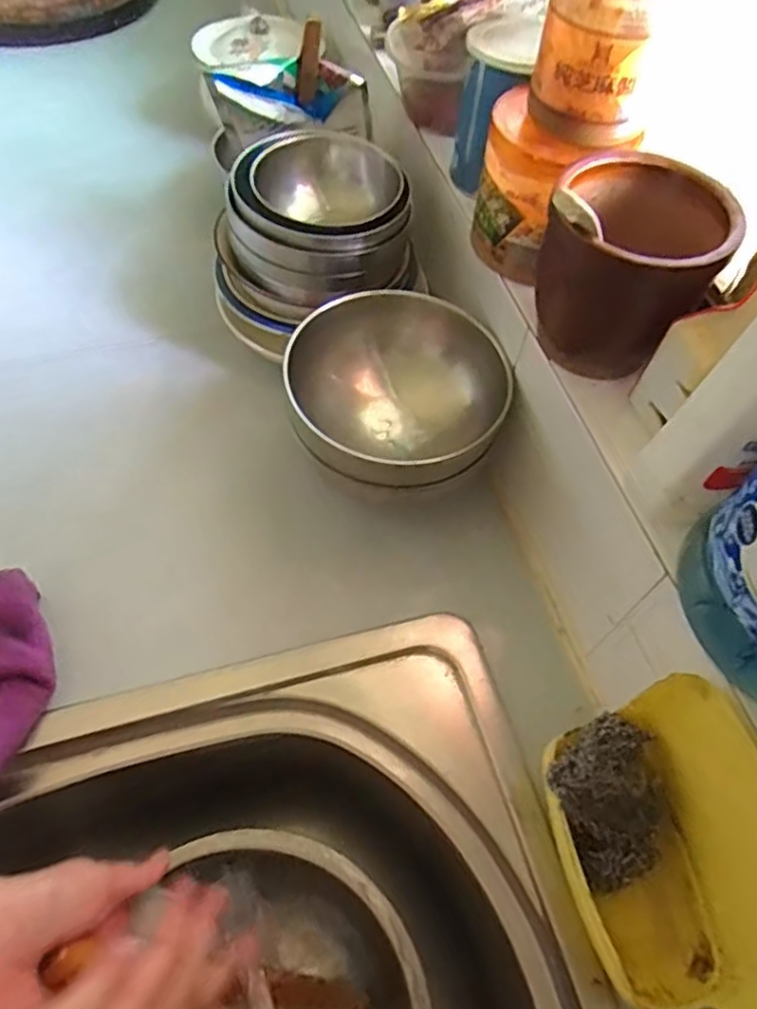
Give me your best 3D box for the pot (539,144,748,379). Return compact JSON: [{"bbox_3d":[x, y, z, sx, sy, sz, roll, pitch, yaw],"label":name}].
[{"bbox_3d":[0.151,-0.147,0.410,0.104,0.116,0.100,25,60,11],"label":"pot"}]

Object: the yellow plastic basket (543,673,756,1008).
[{"bbox_3d":[0.153,0.190,0.361,0.084,0.147,0.142,-11,60,-10],"label":"yellow plastic basket"}]

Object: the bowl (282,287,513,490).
[{"bbox_3d":[0.012,-0.084,0.520,0.162,0.077,0.165,-10,60,-9],"label":"bowl"}]

